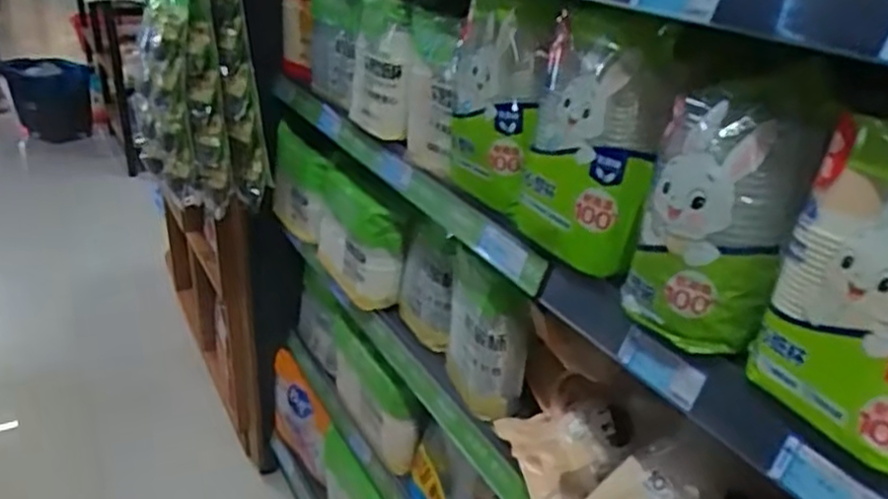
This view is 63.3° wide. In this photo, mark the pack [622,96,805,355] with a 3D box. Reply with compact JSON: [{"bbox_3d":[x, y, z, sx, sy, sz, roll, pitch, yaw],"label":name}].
[{"bbox_3d":[0.214,-0.023,0.578,0.113,0.184,0.086,12,28,17],"label":"pack"}]

